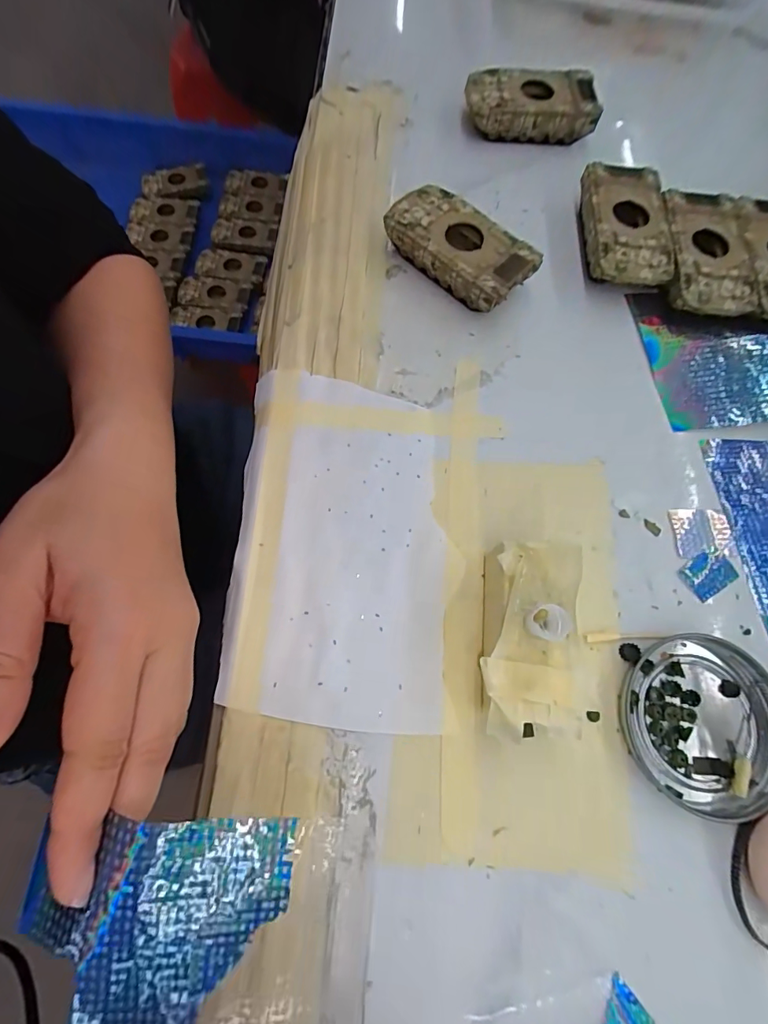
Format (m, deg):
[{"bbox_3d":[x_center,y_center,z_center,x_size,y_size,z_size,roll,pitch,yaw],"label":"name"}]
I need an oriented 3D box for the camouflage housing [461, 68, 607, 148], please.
[{"bbox_3d":[0.111,-0.308,0.342,0.094,0.029,0.047,1,71,-2],"label":"camouflage housing"}]

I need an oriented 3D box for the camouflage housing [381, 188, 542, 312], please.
[{"bbox_3d":[0.048,-0.170,0.293,0.095,0.026,0.047,42,74,11],"label":"camouflage housing"}]

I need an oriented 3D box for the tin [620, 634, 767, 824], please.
[{"bbox_3d":[0.156,0.101,0.216,0.080,0.008,0.076,1,71,-2],"label":"tin"}]

